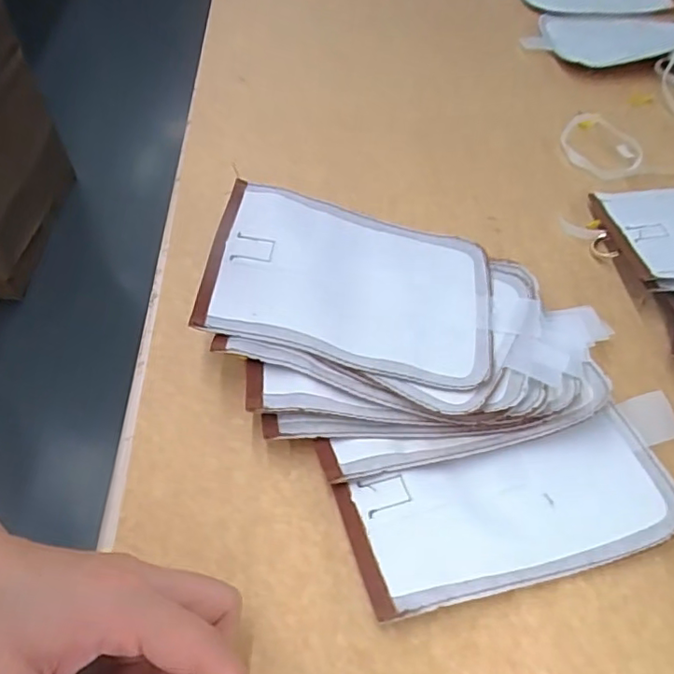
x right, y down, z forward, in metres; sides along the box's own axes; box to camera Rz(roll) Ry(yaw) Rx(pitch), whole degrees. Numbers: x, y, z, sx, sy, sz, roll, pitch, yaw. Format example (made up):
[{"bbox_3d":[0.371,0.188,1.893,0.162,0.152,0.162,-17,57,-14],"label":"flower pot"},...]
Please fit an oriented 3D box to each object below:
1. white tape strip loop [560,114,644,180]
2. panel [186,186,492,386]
[{"bbox_3d":[0.241,-0.174,0.530,0.075,0.016,0.066,38,60,23],"label":"white tape strip loop"},{"bbox_3d":[0.010,-0.035,0.379,0.181,0.015,0.129,14,52,-5],"label":"panel"}]

